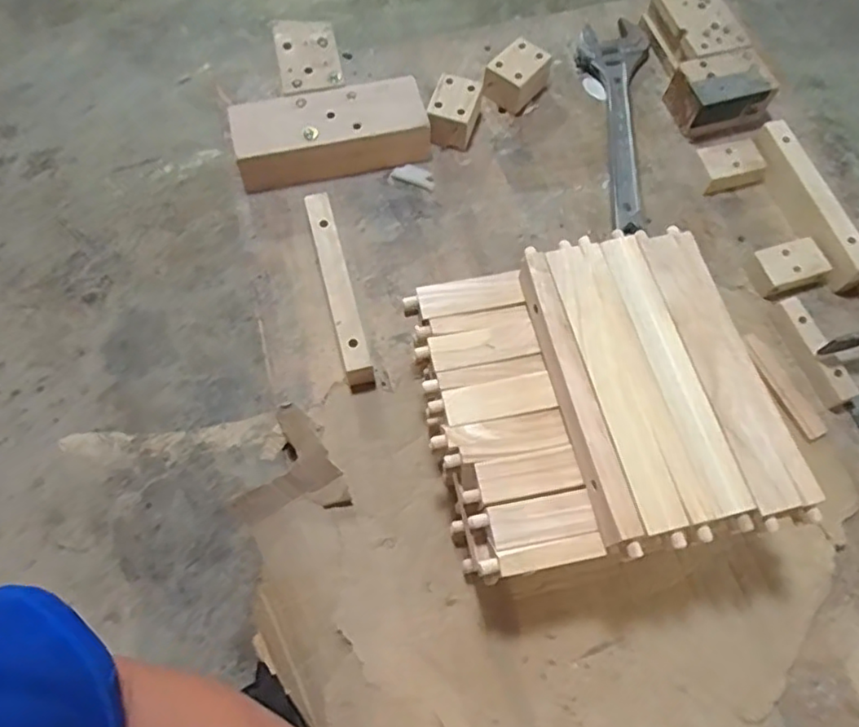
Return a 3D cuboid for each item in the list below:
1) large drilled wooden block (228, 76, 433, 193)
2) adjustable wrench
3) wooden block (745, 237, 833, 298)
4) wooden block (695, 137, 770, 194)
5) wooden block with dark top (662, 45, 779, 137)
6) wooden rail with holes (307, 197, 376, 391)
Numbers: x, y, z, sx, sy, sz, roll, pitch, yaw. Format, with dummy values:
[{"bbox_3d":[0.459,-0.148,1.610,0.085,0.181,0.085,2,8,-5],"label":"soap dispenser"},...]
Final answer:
[{"bbox_3d":[-0.121,-0.284,0.749,0.229,0.068,0.091,-12,68,-7],"label":"large drilled wooden block"},{"bbox_3d":[0.234,-0.319,0.799,0.091,0.028,0.336,9,67,2],"label":"adjustable wrench"},{"bbox_3d":[0.416,-0.112,0.713,0.077,0.031,0.052,-16,68,-10],"label":"wooden block"},{"bbox_3d":[0.378,-0.248,0.771,0.077,0.034,0.060,-14,68,-9],"label":"wooden block"},{"bbox_3d":[0.377,-0.352,0.794,0.111,0.055,0.082,-13,68,-9],"label":"wooden block with dark top"},{"bbox_3d":[-0.098,-0.081,0.668,0.027,0.050,0.227,-13,67,-9],"label":"wooden rail with holes"}]

